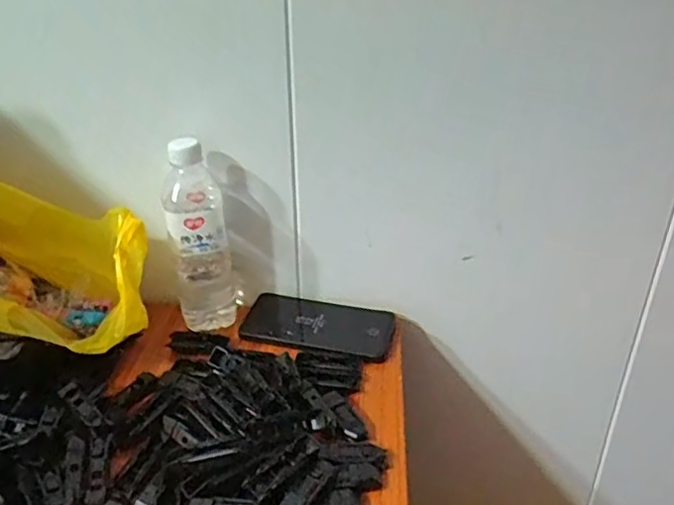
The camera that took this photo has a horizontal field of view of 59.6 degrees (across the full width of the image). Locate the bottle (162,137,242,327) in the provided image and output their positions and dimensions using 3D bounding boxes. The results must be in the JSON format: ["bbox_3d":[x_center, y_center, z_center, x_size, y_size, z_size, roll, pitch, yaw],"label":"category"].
[{"bbox_3d":[-0.145,-0.015,0.637,0.067,0.212,0.071,-6,31,-10],"label":"bottle"}]

